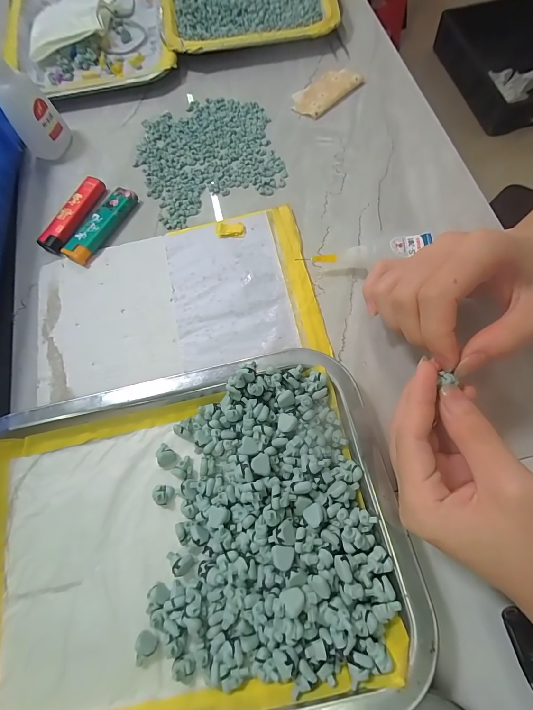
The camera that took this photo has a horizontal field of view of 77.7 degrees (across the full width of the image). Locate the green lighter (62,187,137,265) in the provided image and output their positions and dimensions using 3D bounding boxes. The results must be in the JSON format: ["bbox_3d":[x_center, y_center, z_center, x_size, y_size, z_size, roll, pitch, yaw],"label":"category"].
[{"bbox_3d":[-0.143,-0.113,0.288,0.023,0.011,0.079,26,72,12],"label":"green lighter"}]

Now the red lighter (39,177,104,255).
[{"bbox_3d":[-0.172,-0.126,0.294,0.020,0.009,0.079,24,72,11],"label":"red lighter"}]

